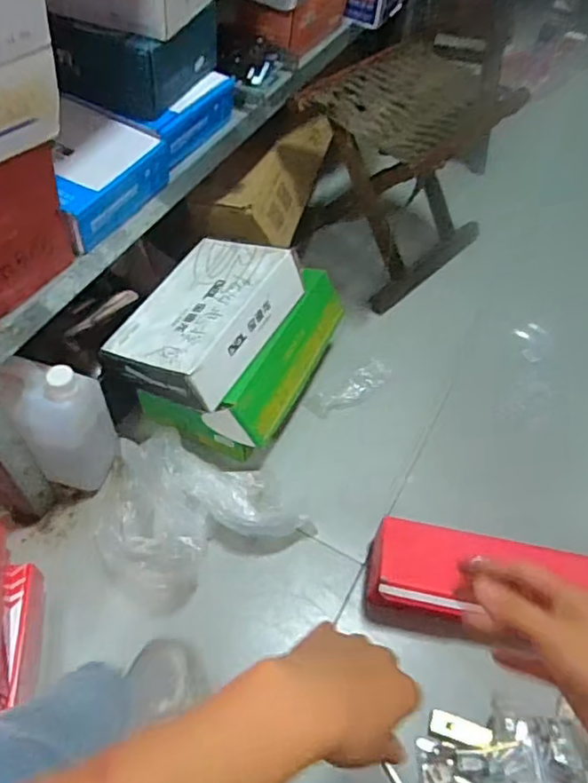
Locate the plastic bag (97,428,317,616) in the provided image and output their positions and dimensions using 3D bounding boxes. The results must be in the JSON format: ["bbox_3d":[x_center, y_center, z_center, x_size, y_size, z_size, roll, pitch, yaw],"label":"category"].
[{"bbox_3d":[-0.135,0.139,0.784,0.246,0.100,0.197,-24,61,-20],"label":"plastic bag"}]

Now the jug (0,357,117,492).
[{"bbox_3d":[-0.279,0.050,0.734,0.095,0.204,0.080,-1,56,-6],"label":"jug"}]

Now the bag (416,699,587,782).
[{"bbox_3d":[0.235,0.429,0.663,0.186,0.030,0.144,6,55,0],"label":"bag"}]

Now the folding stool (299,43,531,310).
[{"bbox_3d":[0.180,-0.388,1.046,0.245,0.286,0.319,41,62,21],"label":"folding stool"}]

